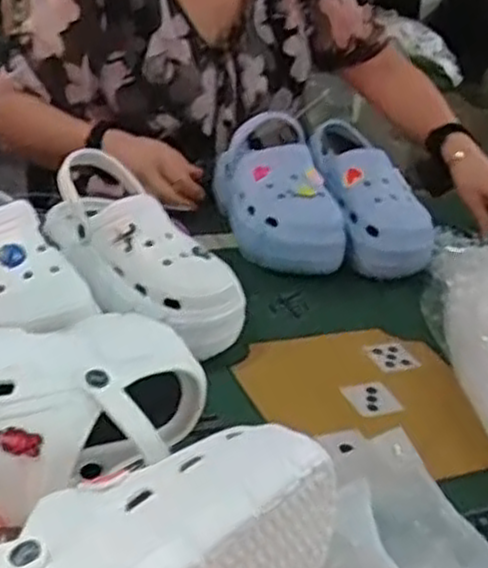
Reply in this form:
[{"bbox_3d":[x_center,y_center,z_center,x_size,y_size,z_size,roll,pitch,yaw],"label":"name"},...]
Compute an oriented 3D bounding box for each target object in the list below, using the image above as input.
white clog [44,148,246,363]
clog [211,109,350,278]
[{"bbox_3d":[-0.098,-0.028,0.744,0.235,0.089,0.100,37,38,29],"label":"white clog"},{"bbox_3d":[0.040,-0.104,0.947,0.108,0.141,0.202,-5,31,-19],"label":"clog"}]

